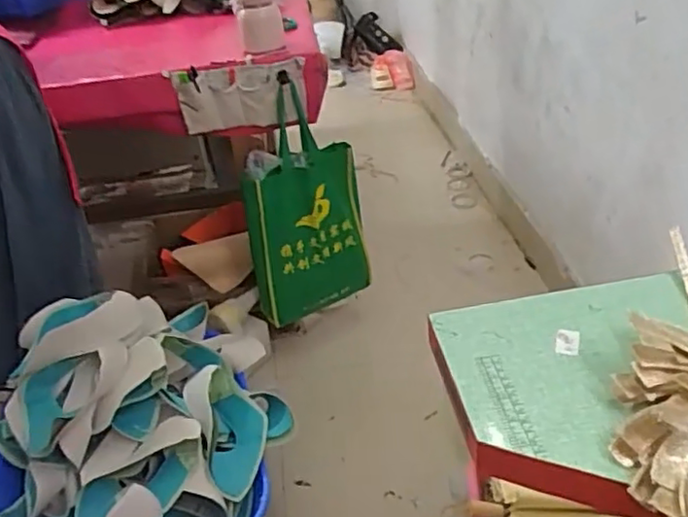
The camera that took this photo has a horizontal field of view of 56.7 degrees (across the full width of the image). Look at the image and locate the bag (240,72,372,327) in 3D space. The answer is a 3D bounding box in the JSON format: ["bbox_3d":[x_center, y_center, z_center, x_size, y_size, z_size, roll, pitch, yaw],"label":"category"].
[{"bbox_3d":[-0.095,-0.099,1.491,0.272,0.490,0.106,-29,40,-29],"label":"bag"}]

